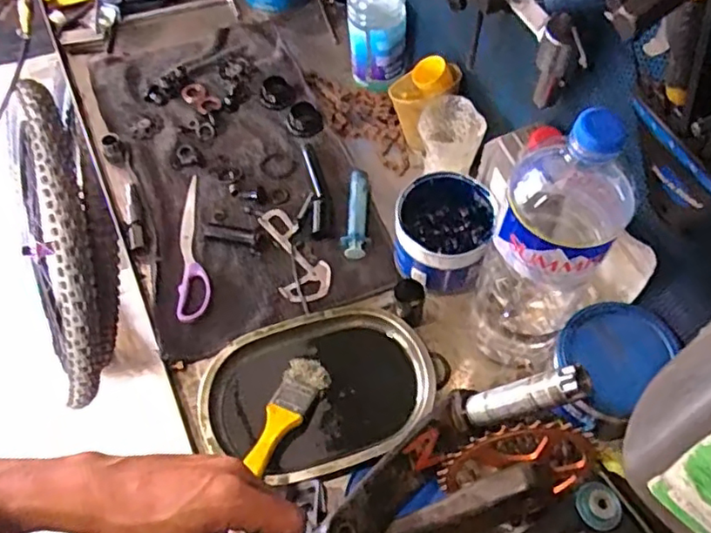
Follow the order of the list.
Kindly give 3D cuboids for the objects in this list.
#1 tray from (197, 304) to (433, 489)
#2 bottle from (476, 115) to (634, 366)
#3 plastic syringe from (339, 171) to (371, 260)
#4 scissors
[{"bbox_3d":[-0.037,0.117,0.591,0.218,0.026,0.153,-16,60,-9],"label":"tray"},{"bbox_3d":[0.152,-0.013,0.513,0.078,0.305,0.092,17,61,11],"label":"bottle"},{"bbox_3d":[0.002,-0.060,0.707,0.030,0.017,0.110,4,59,3],"label":"plastic syringe"},{"bbox_3d":[-0.181,-0.027,0.692,0.033,0.008,0.193,-6,59,-3],"label":"scissors"}]

